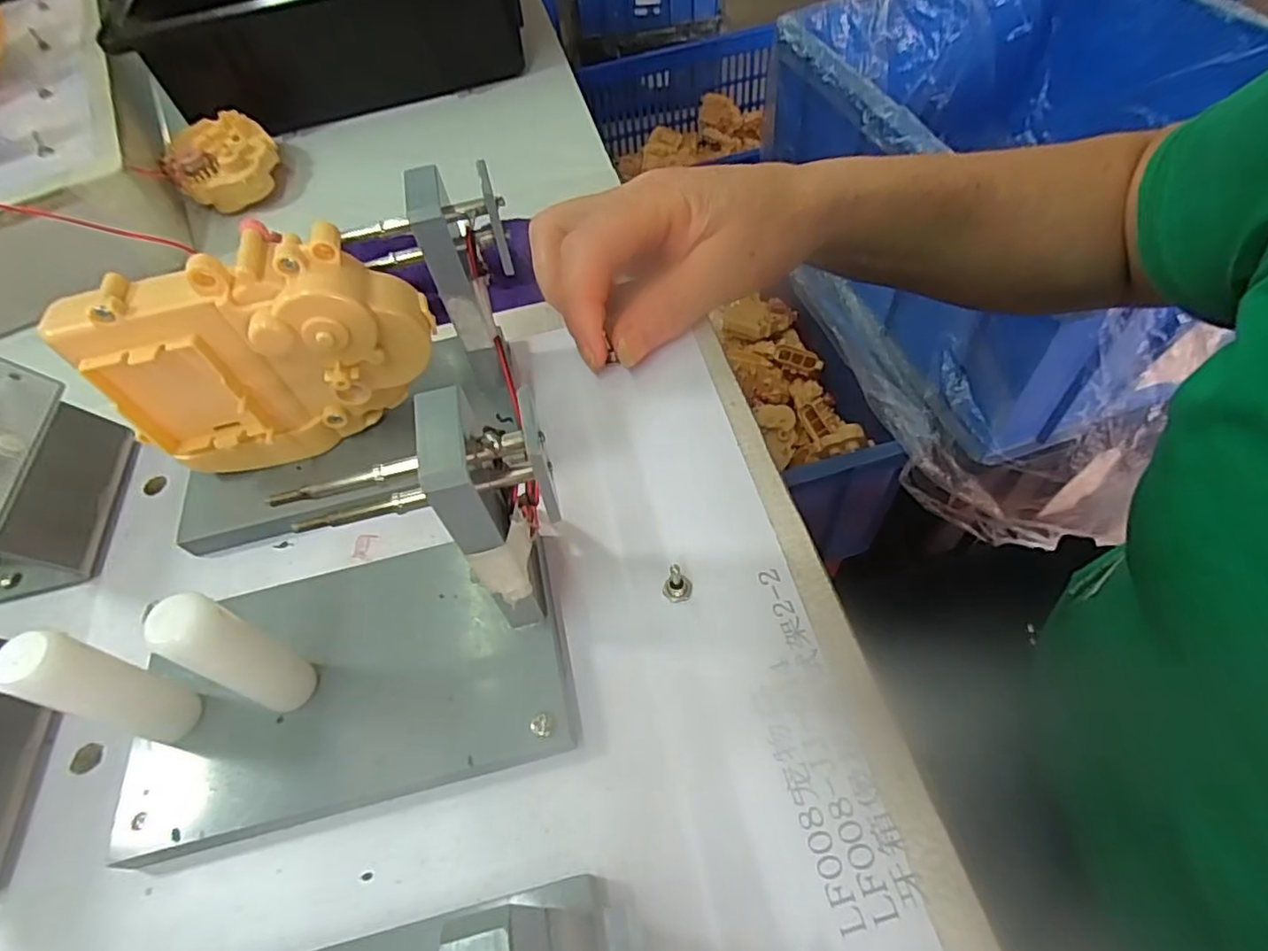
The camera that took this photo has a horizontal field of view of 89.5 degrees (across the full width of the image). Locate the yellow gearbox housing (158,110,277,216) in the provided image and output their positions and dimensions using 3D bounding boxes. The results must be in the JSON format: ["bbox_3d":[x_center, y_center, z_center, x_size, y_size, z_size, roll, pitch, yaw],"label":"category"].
[{"bbox_3d":[-0.309,-0.237,0.480,0.076,0.031,0.096,-32,58,-15],"label":"yellow gearbox housing"}]

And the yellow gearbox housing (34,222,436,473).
[{"bbox_3d":[-0.111,-0.031,0.205,0.093,0.088,0.027,-11,55,-1],"label":"yellow gearbox housing"}]

